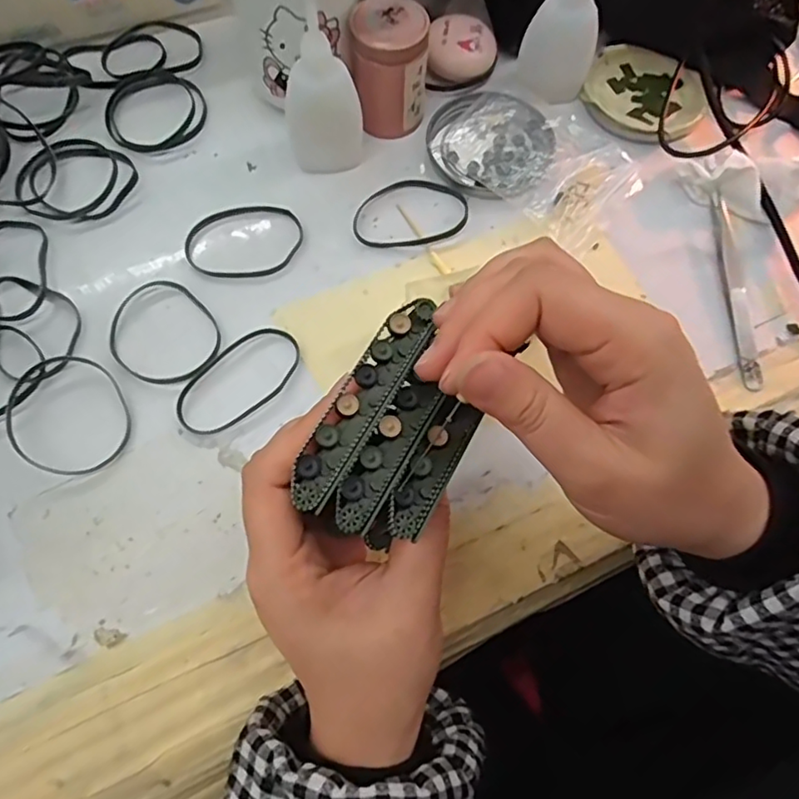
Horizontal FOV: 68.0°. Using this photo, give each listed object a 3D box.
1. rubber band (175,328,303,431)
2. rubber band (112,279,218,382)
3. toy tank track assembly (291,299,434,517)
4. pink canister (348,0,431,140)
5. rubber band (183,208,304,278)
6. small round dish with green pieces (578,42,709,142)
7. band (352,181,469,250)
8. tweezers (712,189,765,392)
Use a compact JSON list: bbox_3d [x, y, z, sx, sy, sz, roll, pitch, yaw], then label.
[{"bbox_3d":[-0.086,-0.011,0.318,0.073,0.004,0.039,-42,75,-15],"label":"rubber band"},{"bbox_3d":[-0.131,-0.037,0.326,0.064,0.004,0.054,42,74,14],"label":"rubber band"},{"bbox_3d":[-0.012,-0.001,0.216,0.017,0.007,0.086,27,73,9],"label":"toy tank track assembly"},{"bbox_3d":[-0.007,-0.202,0.360,0.044,0.064,0.043,0,69,-1],"label":"pink canister"},{"bbox_3d":[-0.092,-0.094,0.350,0.069,0.004,0.048,-5,69,-3],"label":"rubber band"},{"bbox_3d":[0.162,-0.202,0.395,0.077,0.015,0.073,0,69,-1],"label":"small round dish with green pieces"},{"bbox_3d":[0.007,-0.114,0.359,0.070,0.005,0.048,-8,69,-4],"label":"band"},{"bbox_3d":[0.192,-0.066,0.341,0.012,0.010,0.126,0,69,-1],"label":"tweezers"}]

